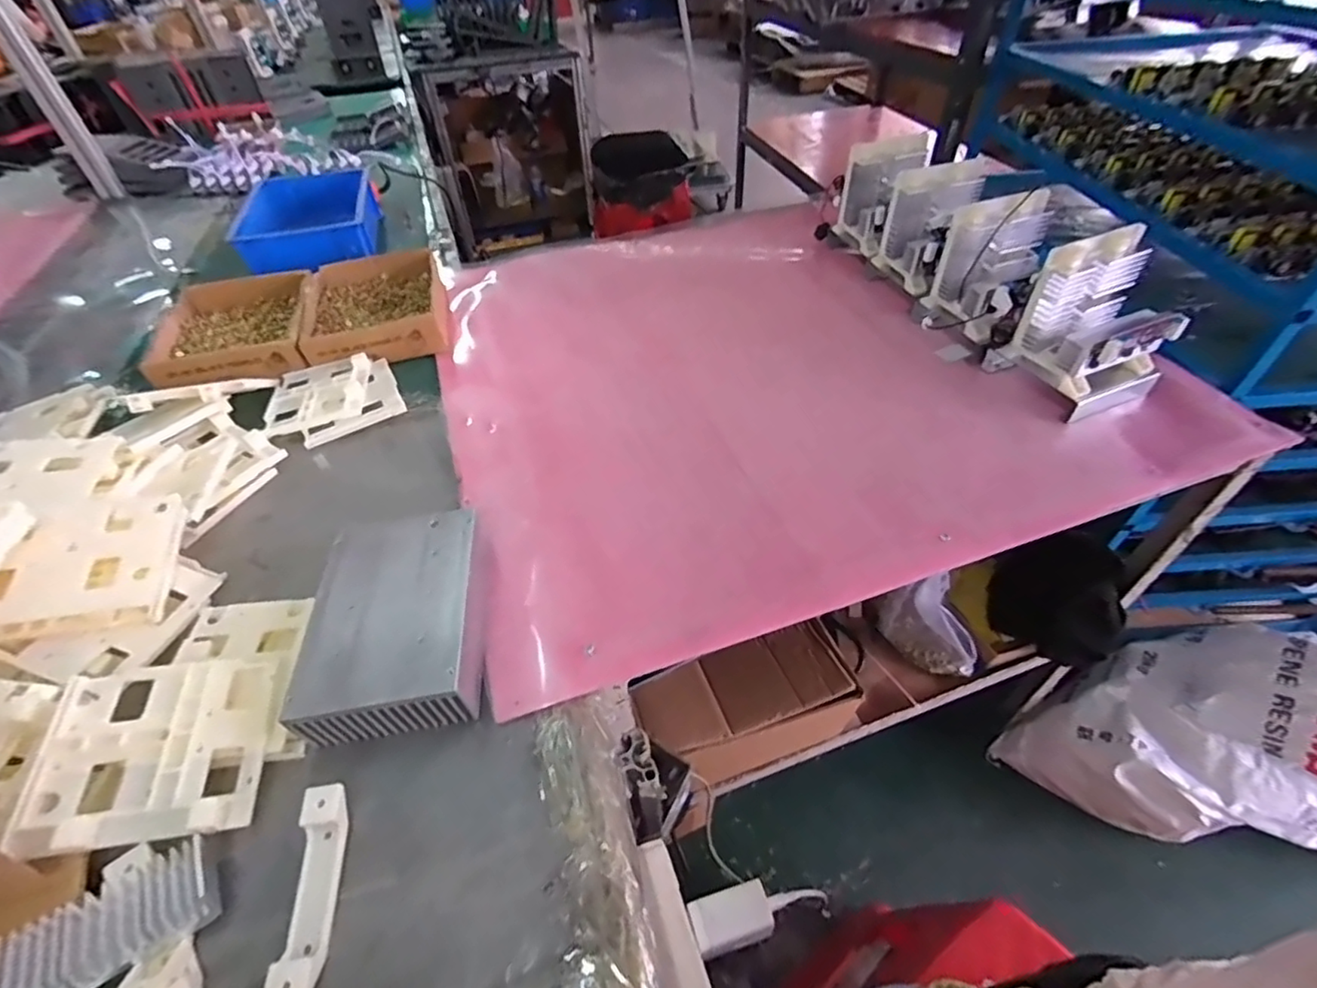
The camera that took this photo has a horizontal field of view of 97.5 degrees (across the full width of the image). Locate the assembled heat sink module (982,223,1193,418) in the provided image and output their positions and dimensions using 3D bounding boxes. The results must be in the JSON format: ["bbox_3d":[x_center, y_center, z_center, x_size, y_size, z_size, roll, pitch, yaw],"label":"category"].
[{"bbox_3d":[0.469,-0.185,0.622,0.119,0.143,0.131,-18,48,-17],"label":"assembled heat sink module"}]

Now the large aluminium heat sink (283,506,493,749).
[{"bbox_3d":[-0.200,0.095,0.452,0.122,0.045,0.168,-5,46,-5],"label":"large aluminium heat sink"}]

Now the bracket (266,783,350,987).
[{"bbox_3d":[-0.206,0.232,0.342,0.023,0.028,0.101,-5,46,-5],"label":"bracket"}]

